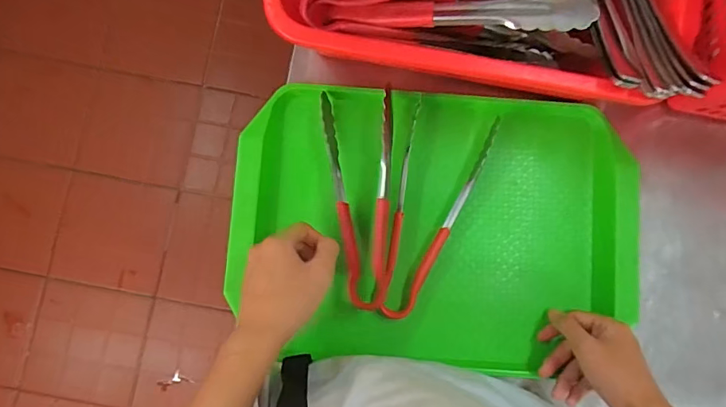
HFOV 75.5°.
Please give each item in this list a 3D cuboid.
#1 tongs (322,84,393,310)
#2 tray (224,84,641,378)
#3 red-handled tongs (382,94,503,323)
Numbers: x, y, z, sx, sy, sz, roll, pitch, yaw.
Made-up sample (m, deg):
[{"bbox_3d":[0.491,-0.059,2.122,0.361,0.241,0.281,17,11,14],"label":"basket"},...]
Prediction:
[{"bbox_3d":[-0.001,-0.006,0.494,0.072,0.053,0.226,-3,84,-2],"label":"tongs"},{"bbox_3d":[0.075,0.024,0.496,0.413,0.051,0.286,5,84,0],"label":"tray"},{"bbox_3d":[0.064,0.008,0.504,0.090,0.029,0.230,21,84,2],"label":"red-handled tongs"}]

